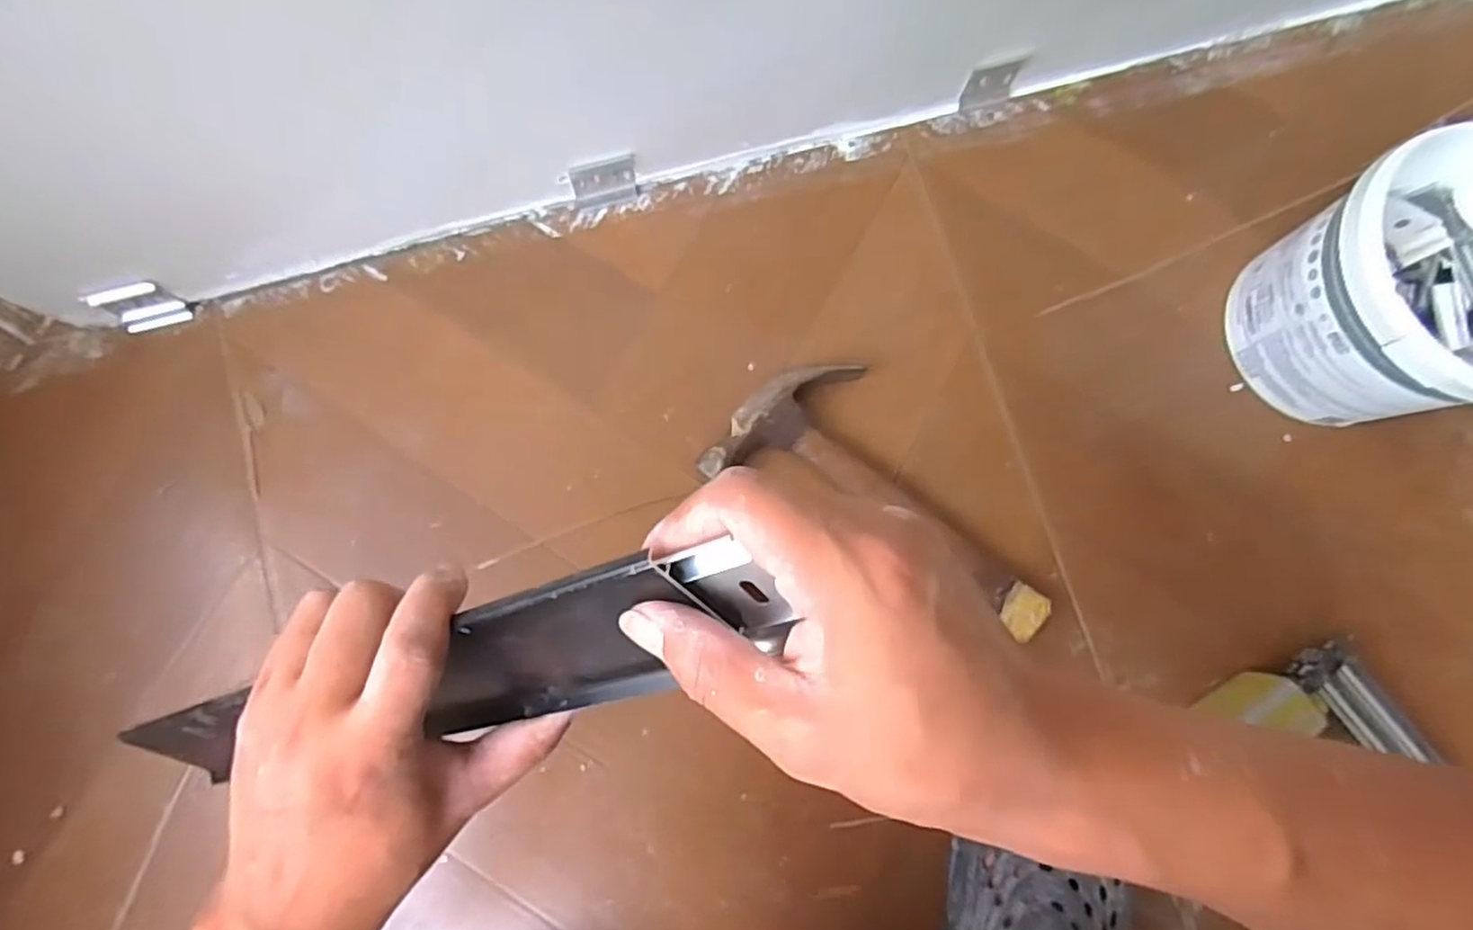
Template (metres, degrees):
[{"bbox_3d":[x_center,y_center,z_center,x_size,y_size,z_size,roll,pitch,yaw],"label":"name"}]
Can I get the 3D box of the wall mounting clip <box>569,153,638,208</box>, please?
[{"bbox_3d":[-0.111,-0.239,0.597,0.054,0.038,0.017,-12,82,-4],"label":"wall mounting clip"}]

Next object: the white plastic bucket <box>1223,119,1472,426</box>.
[{"bbox_3d":[0.502,-0.128,0.534,0.179,0.153,0.182,0,81,-2],"label":"white plastic bucket"}]

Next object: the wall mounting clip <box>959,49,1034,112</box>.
[{"bbox_3d":[0.226,-0.338,0.624,0.056,0.045,0.022,-19,83,-5],"label":"wall mounting clip"}]

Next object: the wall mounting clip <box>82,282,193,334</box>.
[{"bbox_3d":[-0.476,-0.125,0.559,0.054,0.054,0.020,-17,82,-5],"label":"wall mounting clip"}]

